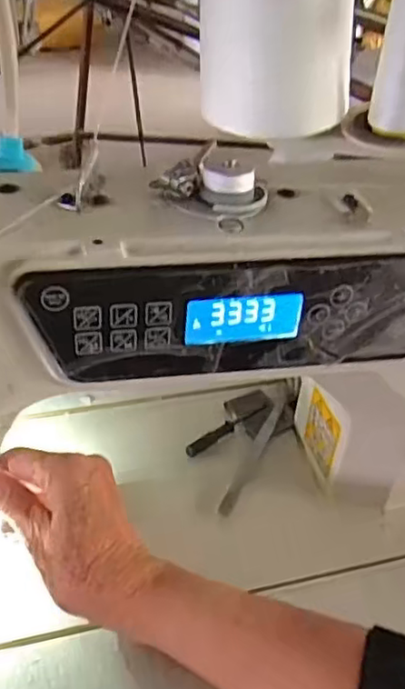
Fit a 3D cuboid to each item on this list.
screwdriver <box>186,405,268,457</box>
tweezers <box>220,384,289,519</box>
[{"bbox_3d":[0.020,0.064,0.484,0.079,0.006,0.010,-26,47,-34],"label":"screwdriver"},{"bbox_3d":[0.041,0.072,0.471,0.014,0.013,0.131,16,39,15],"label":"tweezers"}]

